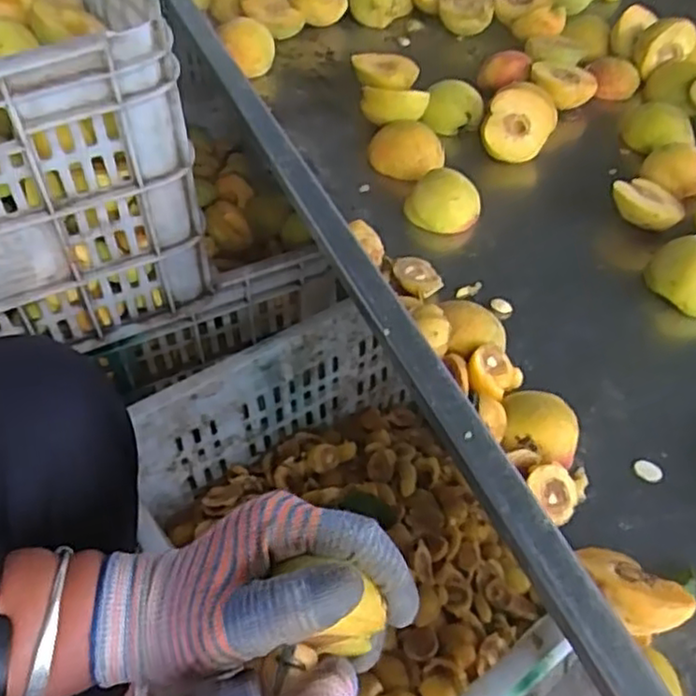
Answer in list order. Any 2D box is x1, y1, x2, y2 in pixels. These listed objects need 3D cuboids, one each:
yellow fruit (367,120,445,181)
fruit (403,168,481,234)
[{"bbox_3d":[0.051,-0.175,0.605,0.069,0.036,0.049,22,54,16],"label":"yellow fruit"},{"bbox_3d":[0.078,-0.122,0.560,0.059,0.038,0.050,10,51,7],"label":"fruit"}]

